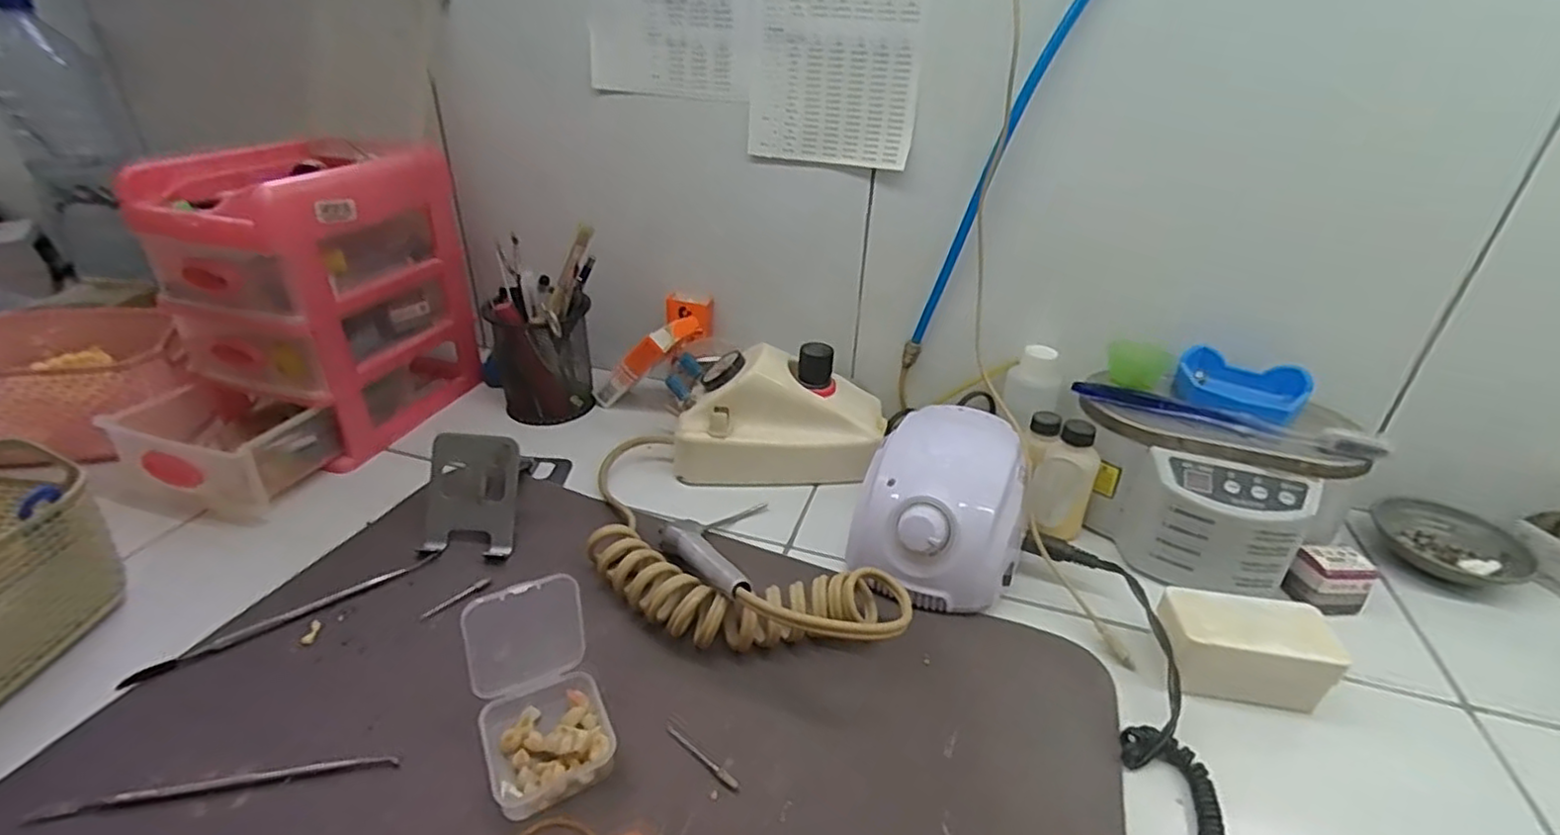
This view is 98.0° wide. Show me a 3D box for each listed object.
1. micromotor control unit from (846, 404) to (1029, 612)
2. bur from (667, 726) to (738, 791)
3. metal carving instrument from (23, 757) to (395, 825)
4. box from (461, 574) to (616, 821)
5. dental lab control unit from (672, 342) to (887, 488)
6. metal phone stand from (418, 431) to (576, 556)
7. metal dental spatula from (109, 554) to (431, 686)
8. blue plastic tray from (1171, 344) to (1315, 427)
[{"bbox_3d":[0.112,0.060,0.464,0.103,0.078,0.135,14,32,19],"label":"micromotor control unit"},{"bbox_3d":[-0.038,0.165,0.334,0.046,0.004,0.005,24,36,32],"label":"bur"},{"bbox_3d":[-0.257,0.168,0.313,0.146,0.004,0.007,-4,30,-12],"label":"metal carving instrument"},{"bbox_3d":[-0.116,0.127,0.324,0.058,0.072,0.076,-13,33,-25],"label":"box"},{"bbox_3d":[0.002,-0.001,0.545,0.167,0.091,0.069,0,30,-5],"label":"dental lab control unit"},{"bbox_3d":[-0.205,0.035,0.485,0.062,0.068,0.119,6,30,5],"label":"metal phone stand"},{"bbox_3d":[-0.287,0.116,0.405,0.157,0.004,0.015,-24,39,-38],"label":"metal dental spatula"},{"bbox_3d":[0.329,-0.022,0.483,0.081,0.024,0.068,18,33,24],"label":"blue plastic tray"}]

